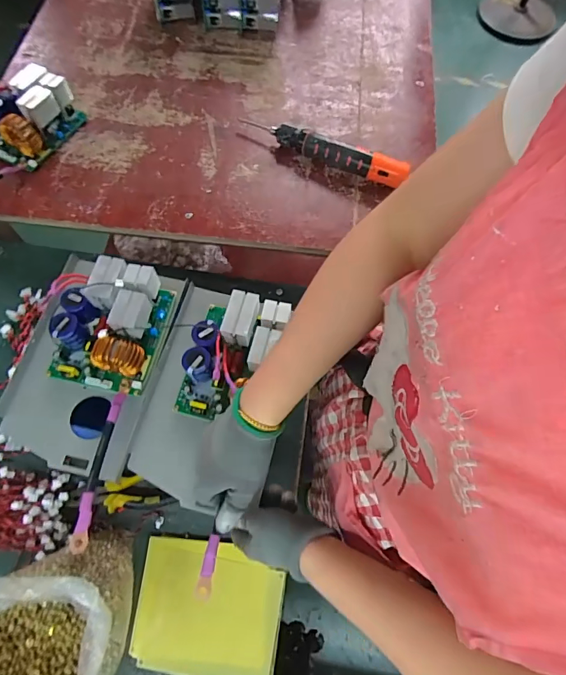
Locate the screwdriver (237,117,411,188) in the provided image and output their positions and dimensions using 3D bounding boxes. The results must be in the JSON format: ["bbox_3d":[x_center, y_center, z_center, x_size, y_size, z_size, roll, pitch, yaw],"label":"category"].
[{"bbox_3d":[0.063,-0.317,0.692,0.292,0.047,0.034,27,68,9],"label":"screwdriver"}]

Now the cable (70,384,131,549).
[{"bbox_3d":[-0.207,0.139,0.477,0.016,0.016,0.187,7,67,0],"label":"cable"}]

